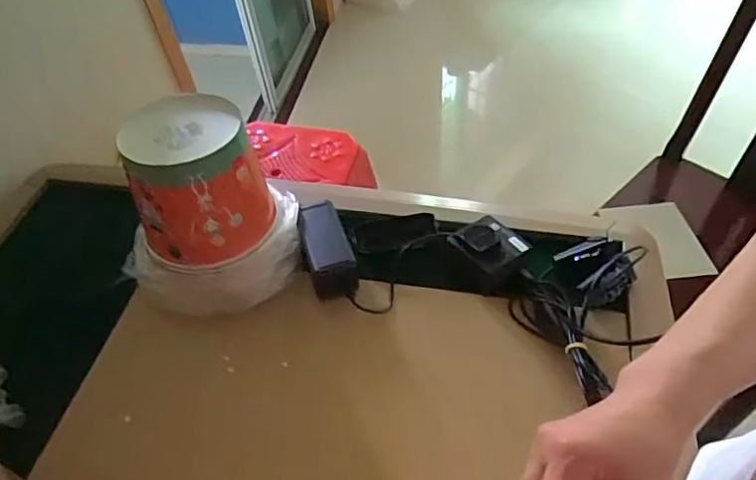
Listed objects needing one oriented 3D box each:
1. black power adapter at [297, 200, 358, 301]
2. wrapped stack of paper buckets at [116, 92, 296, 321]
[{"bbox_3d":[-0.065,0.008,0.695,0.055,0.044,0.135,-15,50,-7],"label":"black power adapter"},{"bbox_3d":[-0.202,-0.035,0.643,0.194,0.201,0.167,-5,50,2],"label":"wrapped stack of paper buckets"}]

